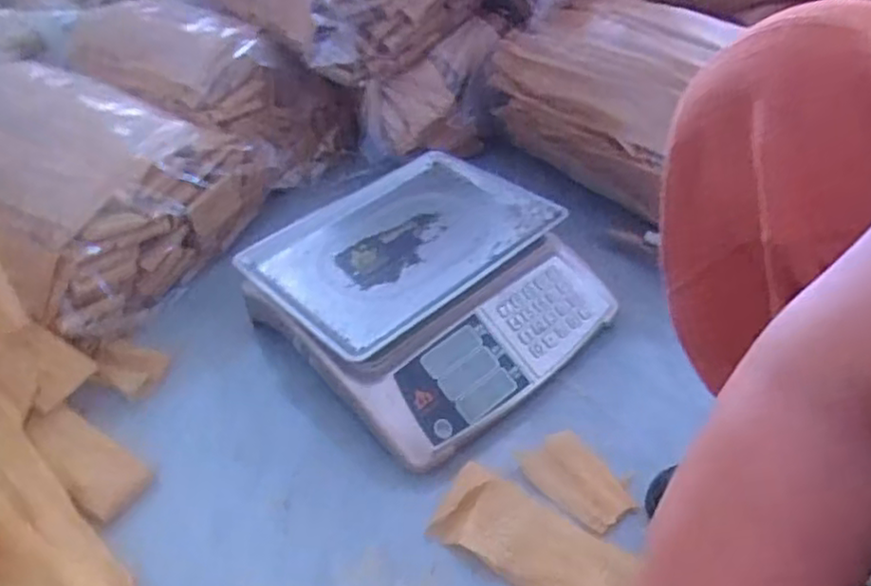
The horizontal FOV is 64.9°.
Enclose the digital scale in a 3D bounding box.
[{"bbox_3d":[-0.010,-0.008,0.838,0.343,0.112,0.352,-32,48,-27],"label":"digital scale"}]

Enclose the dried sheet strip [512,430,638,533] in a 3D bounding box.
[{"bbox_3d":[0.142,0.185,0.687,0.112,0.004,0.075,34,52,29],"label":"dried sheet strip"}]

